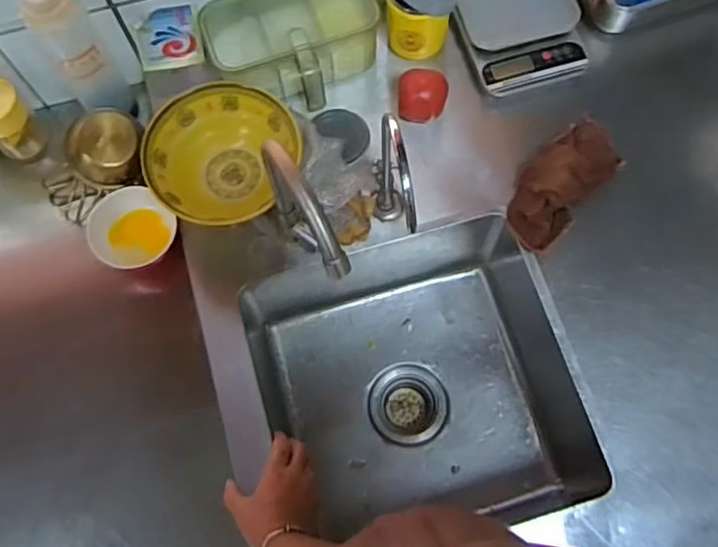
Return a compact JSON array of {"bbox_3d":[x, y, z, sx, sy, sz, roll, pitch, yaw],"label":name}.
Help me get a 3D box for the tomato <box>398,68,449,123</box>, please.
[{"bbox_3d":[0.080,-0.225,0.819,0.063,0.046,0.052,9,72,4],"label":"tomato"}]

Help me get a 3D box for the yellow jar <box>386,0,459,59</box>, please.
[{"bbox_3d":[0.078,-0.341,0.822,0.092,0.119,0.072,7,72,3],"label":"yellow jar"}]

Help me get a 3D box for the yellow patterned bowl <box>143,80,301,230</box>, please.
[{"bbox_3d":[-0.165,-0.152,0.799,0.187,0.064,0.154,-3,71,0],"label":"yellow patterned bowl"}]

